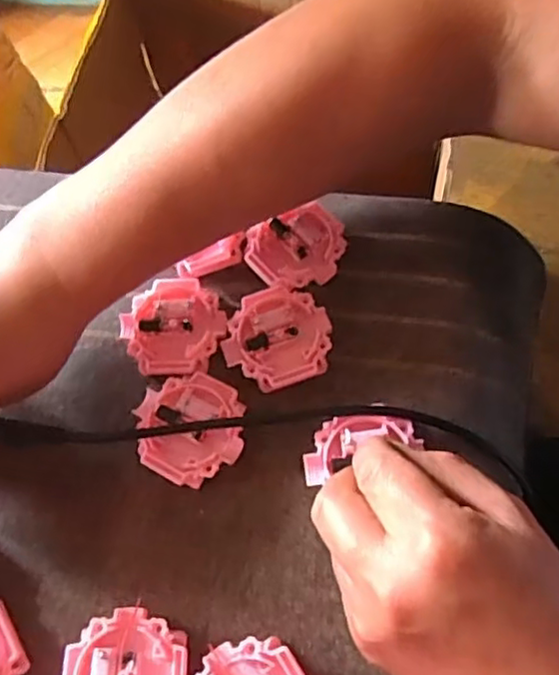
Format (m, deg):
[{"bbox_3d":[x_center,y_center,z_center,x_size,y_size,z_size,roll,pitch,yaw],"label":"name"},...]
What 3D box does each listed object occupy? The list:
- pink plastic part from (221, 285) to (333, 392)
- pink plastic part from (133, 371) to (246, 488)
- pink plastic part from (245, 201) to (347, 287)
[{"bbox_3d":[-0.001,0.000,0.333,0.054,0.009,0.051,-2,68,5],"label":"pink plastic part"},{"bbox_3d":[-0.044,0.044,0.319,0.055,0.015,0.052,-2,68,5],"label":"pink plastic part"},{"bbox_3d":[0.010,-0.048,0.351,0.051,0.011,0.043,-21,67,-3],"label":"pink plastic part"}]

